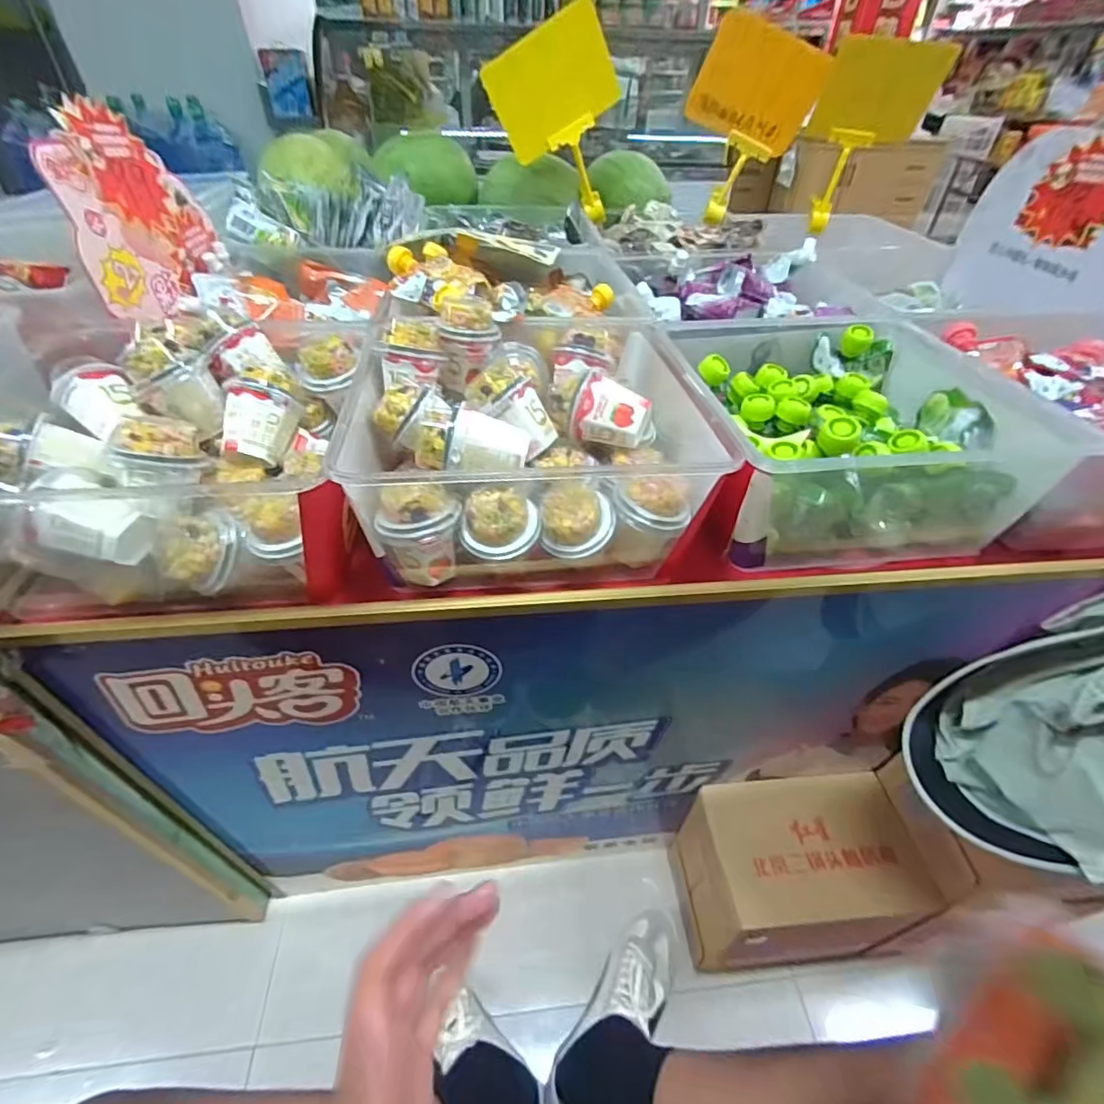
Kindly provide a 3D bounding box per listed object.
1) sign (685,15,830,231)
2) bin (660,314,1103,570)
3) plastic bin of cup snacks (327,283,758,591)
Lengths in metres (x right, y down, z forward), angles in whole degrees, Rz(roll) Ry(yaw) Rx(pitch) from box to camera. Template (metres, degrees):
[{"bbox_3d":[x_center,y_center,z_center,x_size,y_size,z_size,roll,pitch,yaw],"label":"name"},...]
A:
[{"bbox_3d":[0.366,-0.788,0.979,0.209,0.288,0.095,-14,45,-16],"label":"sign"},{"bbox_3d":[0.287,-0.131,0.548,0.301,0.131,0.337,-1,43,-4],"label":"bin"},{"bbox_3d":[-0.024,-0.127,0.519,0.288,0.158,0.314,-3,43,-6],"label":"plastic bin of cup snacks"}]

